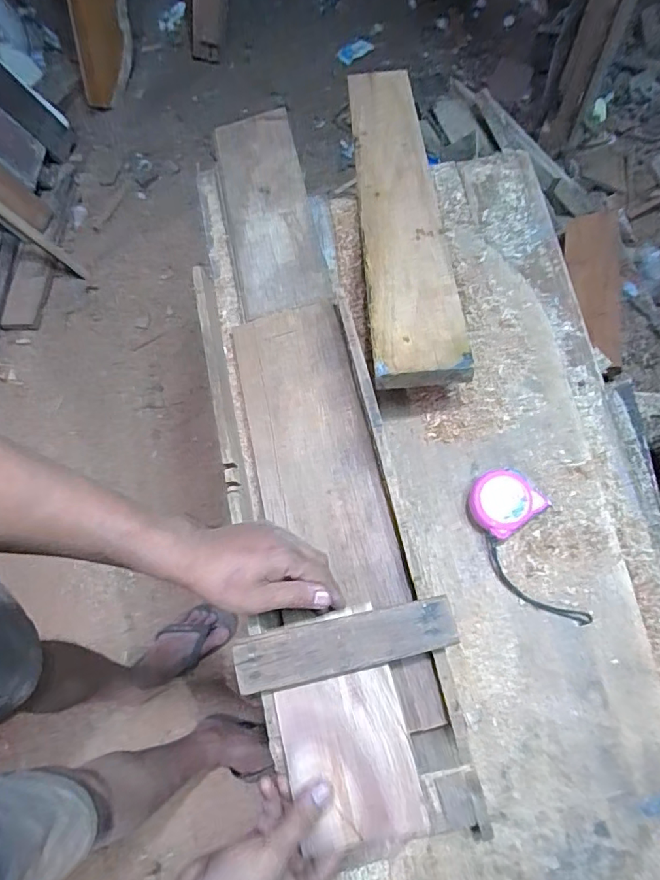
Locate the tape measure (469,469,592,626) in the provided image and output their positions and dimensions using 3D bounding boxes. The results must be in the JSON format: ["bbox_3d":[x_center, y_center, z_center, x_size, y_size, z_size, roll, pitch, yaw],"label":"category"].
[{"bbox_3d":[0.205,0.112,0.541,0.071,0.027,0.169,-20,72,-6],"label":"tape measure"}]

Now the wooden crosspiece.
[{"bbox_3d":[0.012,0.177,0.450,0.189,0.016,0.046,-14,72,2],"label":"wooden crosspiece"}]

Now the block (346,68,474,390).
[{"bbox_3d":[0.090,-0.335,0.727,0.107,0.036,0.644,-2,57,0],"label":"block"}]

